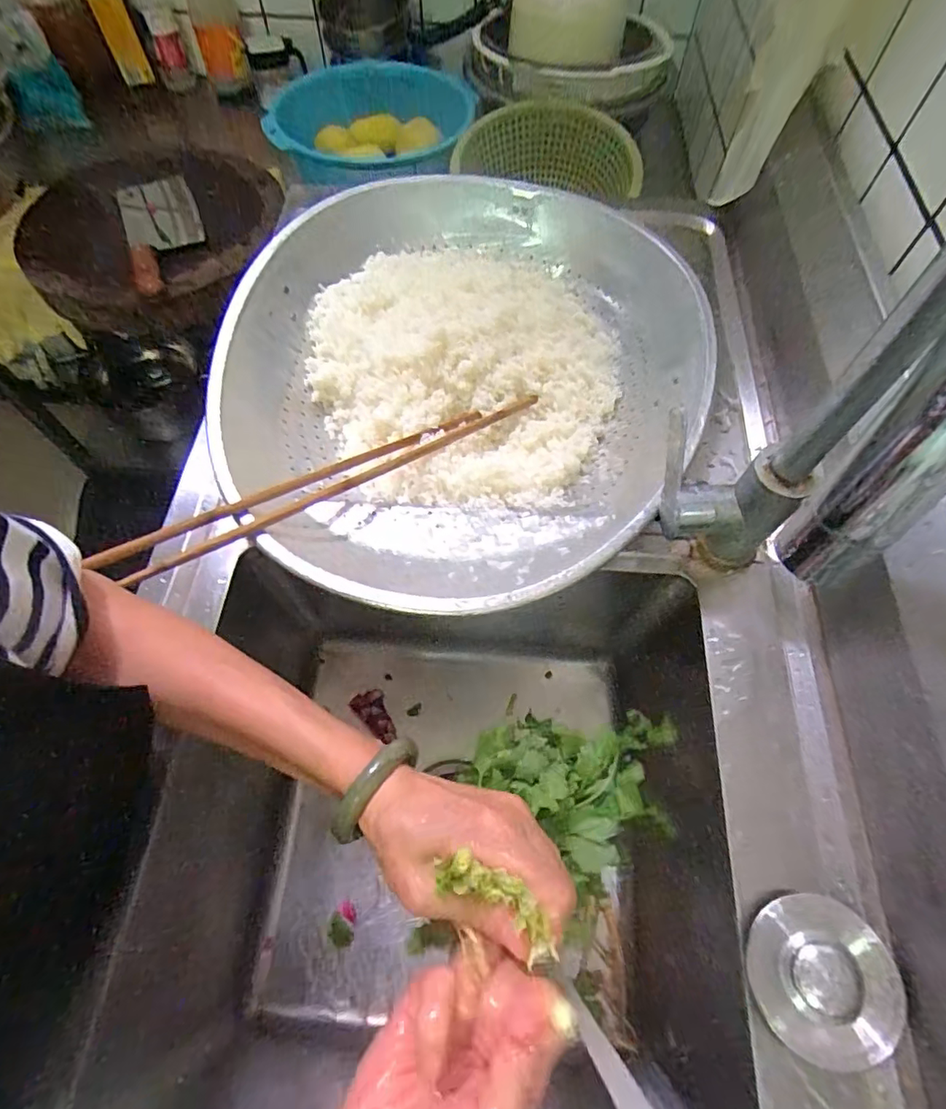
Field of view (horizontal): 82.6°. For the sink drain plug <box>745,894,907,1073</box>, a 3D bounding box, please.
[{"bbox_3d":[0.210,0.255,0.324,0.079,0.011,0.080,-20,59,11],"label":"sink drain plug"}]

